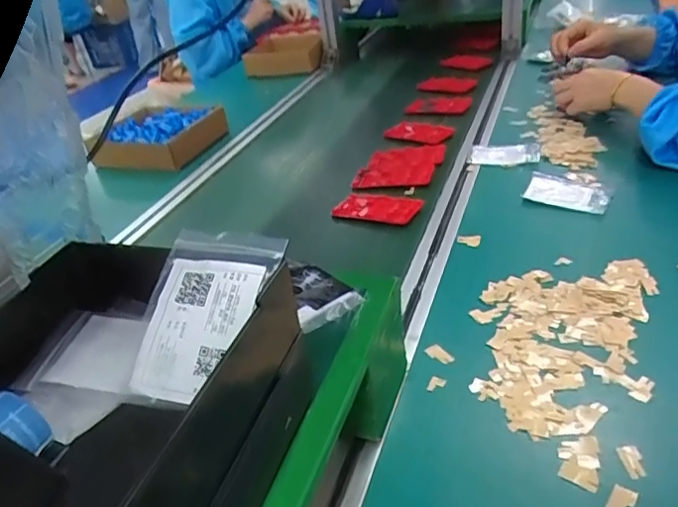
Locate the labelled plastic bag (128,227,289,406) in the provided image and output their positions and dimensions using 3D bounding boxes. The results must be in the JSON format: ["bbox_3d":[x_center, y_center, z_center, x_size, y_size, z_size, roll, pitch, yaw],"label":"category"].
[{"bbox_3d":[-0.078,0.032,0.313,0.067,0.005,0.101,10,67,21],"label":"labelled plastic bag"}]

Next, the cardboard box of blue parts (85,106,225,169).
[{"bbox_3d":[-0.361,-0.236,1.117,0.206,0.055,0.212,7,36,24],"label":"cardboard box of blue parts"}]

